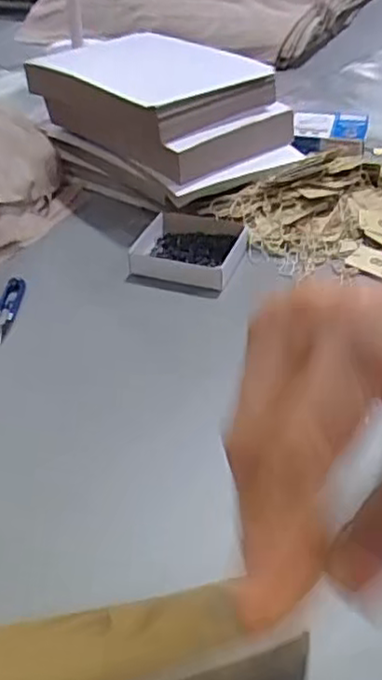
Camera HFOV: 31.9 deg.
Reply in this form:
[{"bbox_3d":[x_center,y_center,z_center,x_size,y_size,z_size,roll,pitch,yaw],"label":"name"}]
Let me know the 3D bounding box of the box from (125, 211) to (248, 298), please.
[{"bbox_3d":[0.000,-0.100,0.743,0.114,0.032,0.124,7,39,11],"label":"box"}]

